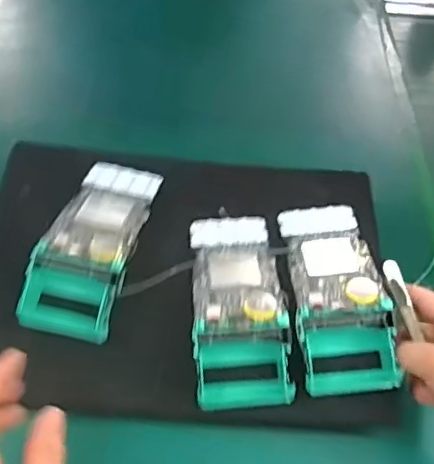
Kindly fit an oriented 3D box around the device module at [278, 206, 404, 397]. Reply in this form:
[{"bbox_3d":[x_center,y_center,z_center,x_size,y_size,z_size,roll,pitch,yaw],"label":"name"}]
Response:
[{"bbox_3d":[0.095,0.037,0.477,0.070,0.042,0.176,-2,52,-2],"label":"device module"}]

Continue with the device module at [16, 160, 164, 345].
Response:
[{"bbox_3d":[-0.099,-0.002,0.489,0.069,0.040,0.181,9,52,7],"label":"device module"}]

